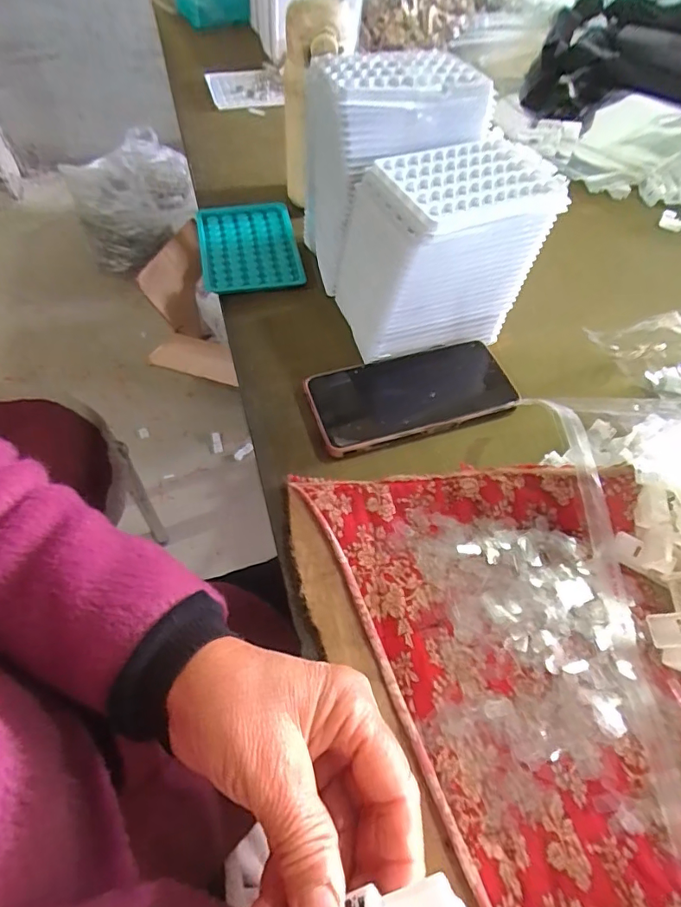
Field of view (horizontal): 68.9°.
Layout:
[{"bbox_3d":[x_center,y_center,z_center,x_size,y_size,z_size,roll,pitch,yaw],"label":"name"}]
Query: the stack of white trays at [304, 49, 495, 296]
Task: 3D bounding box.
[{"bbox_3d":[0.040,-0.241,0.439,0.129,0.163,0.088,-14,59,-13],"label":"stack of white trays"}]

